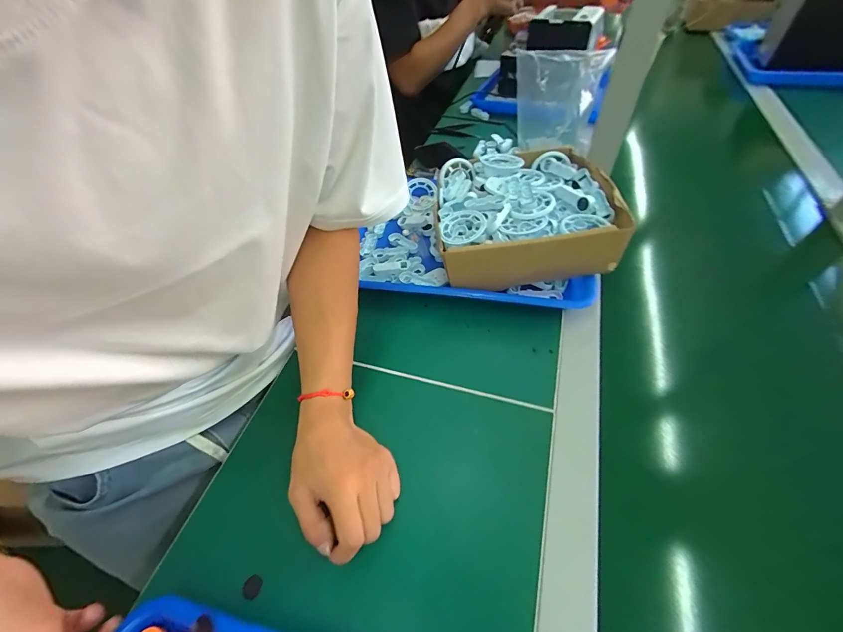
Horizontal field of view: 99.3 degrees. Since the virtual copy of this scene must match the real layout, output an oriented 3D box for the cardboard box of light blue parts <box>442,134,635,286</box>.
[{"bbox_3d":[0.126,-0.128,0.479,0.219,0.091,0.204,-1,50,5],"label":"cardboard box of light blue parts"}]

